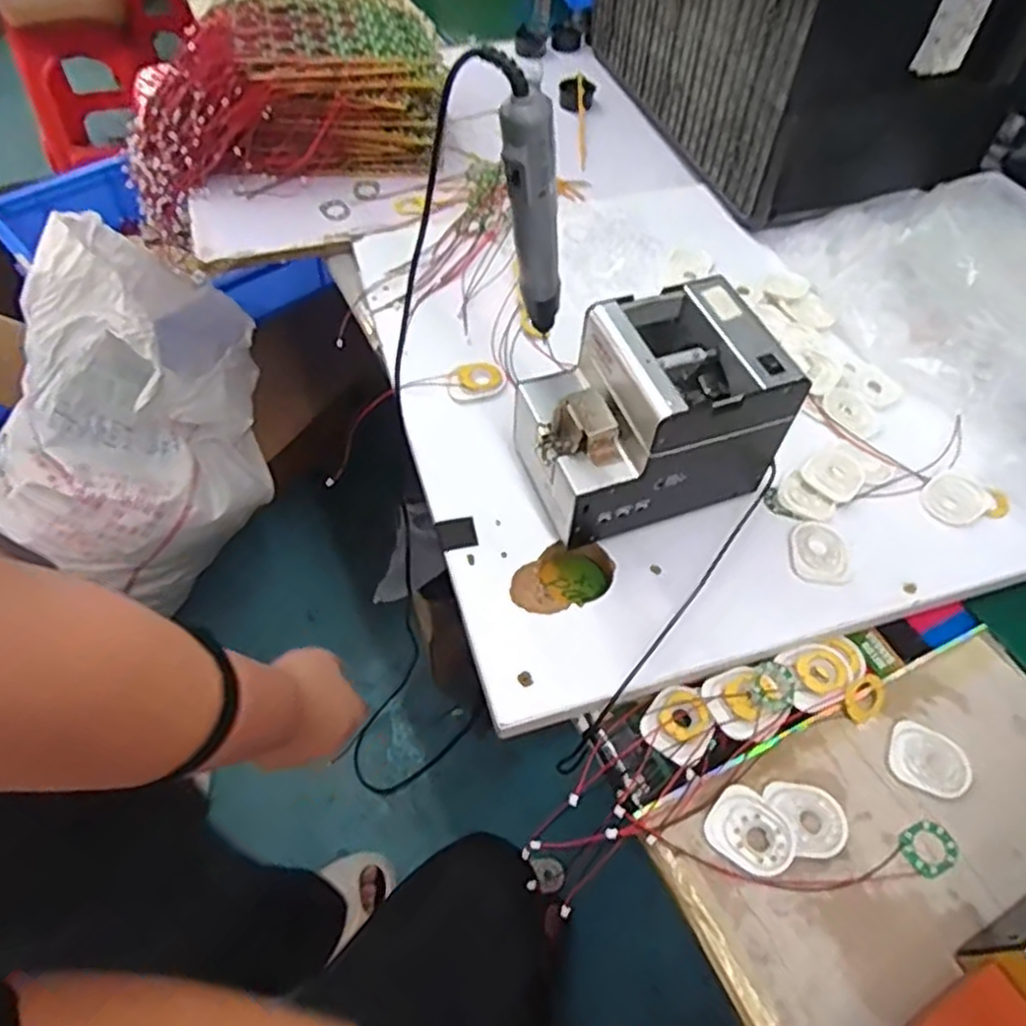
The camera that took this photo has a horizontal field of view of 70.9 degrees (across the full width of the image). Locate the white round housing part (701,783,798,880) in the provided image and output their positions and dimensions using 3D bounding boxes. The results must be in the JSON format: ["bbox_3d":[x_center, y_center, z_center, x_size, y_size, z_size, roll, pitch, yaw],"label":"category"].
[{"bbox_3d":[0.166,0.222,0.501,0.057,0.007,0.049,40,62,22],"label":"white round housing part"}]

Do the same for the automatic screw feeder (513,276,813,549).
[{"bbox_3d":[0.108,-0.079,0.591,0.180,0.149,0.129,-16,57,-13],"label":"automatic screw feeder"}]

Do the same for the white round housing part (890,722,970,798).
[{"bbox_3d":[0.314,0.186,0.540,0.058,0.007,0.048,21,57,12],"label":"white round housing part"}]

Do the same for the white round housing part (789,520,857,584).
[{"bbox_3d":[0.260,0.032,0.607,0.050,0.004,0.058,7,55,2],"label":"white round housing part"}]

